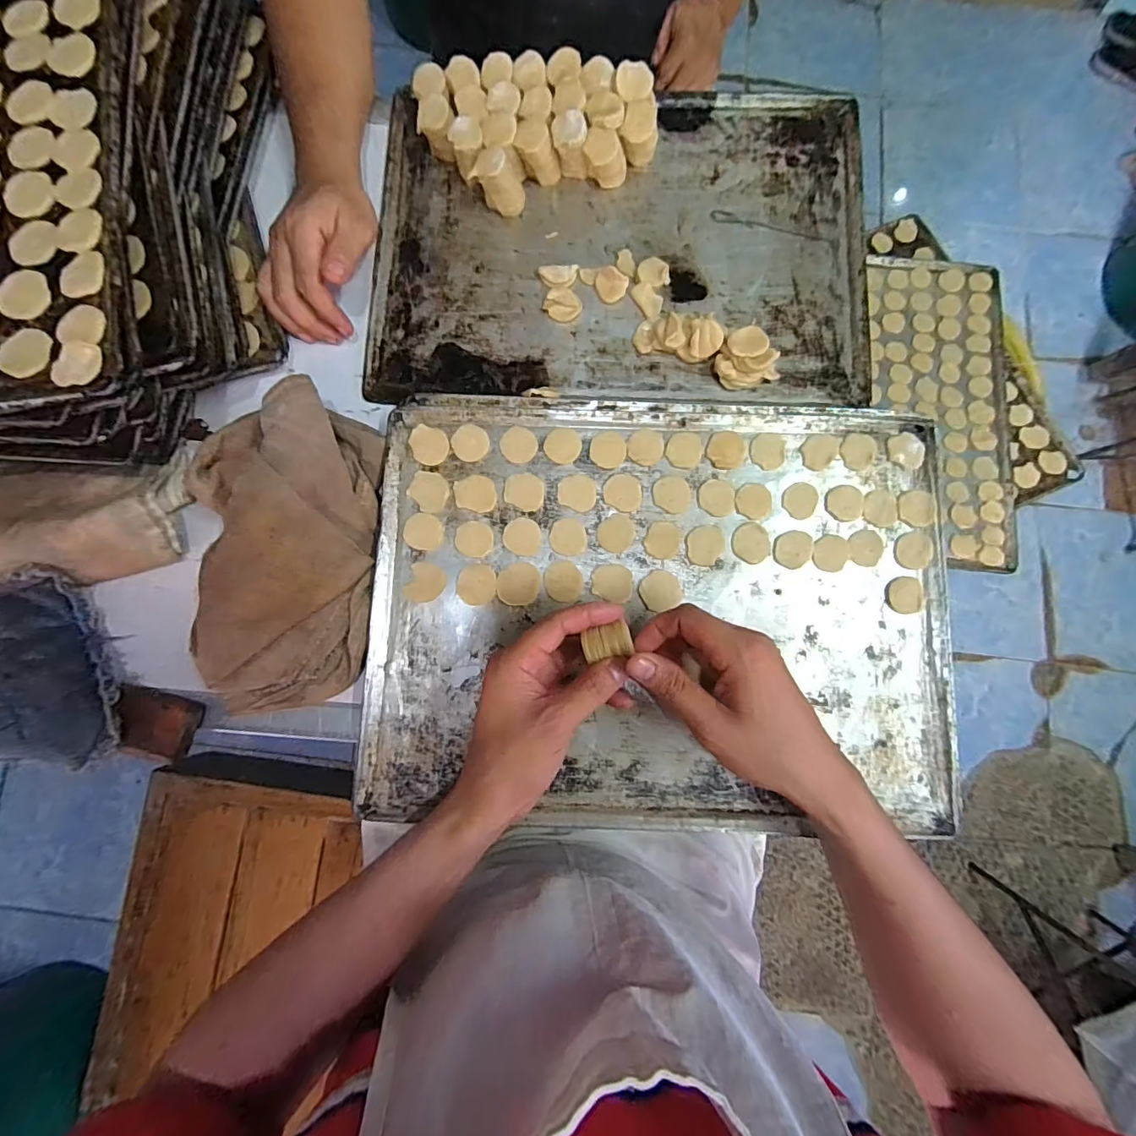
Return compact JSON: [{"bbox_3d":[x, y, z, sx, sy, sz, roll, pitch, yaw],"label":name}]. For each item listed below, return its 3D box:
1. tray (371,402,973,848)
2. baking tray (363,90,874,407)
[{"bbox_3d":[0.072,0.028,0.388,0.448,0.019,0.335,2,81,-1],"label":"tray"},{"bbox_3d":[0.047,-0.302,0.453,0.459,0.026,0.316,0,81,-2],"label":"baking tray"}]

